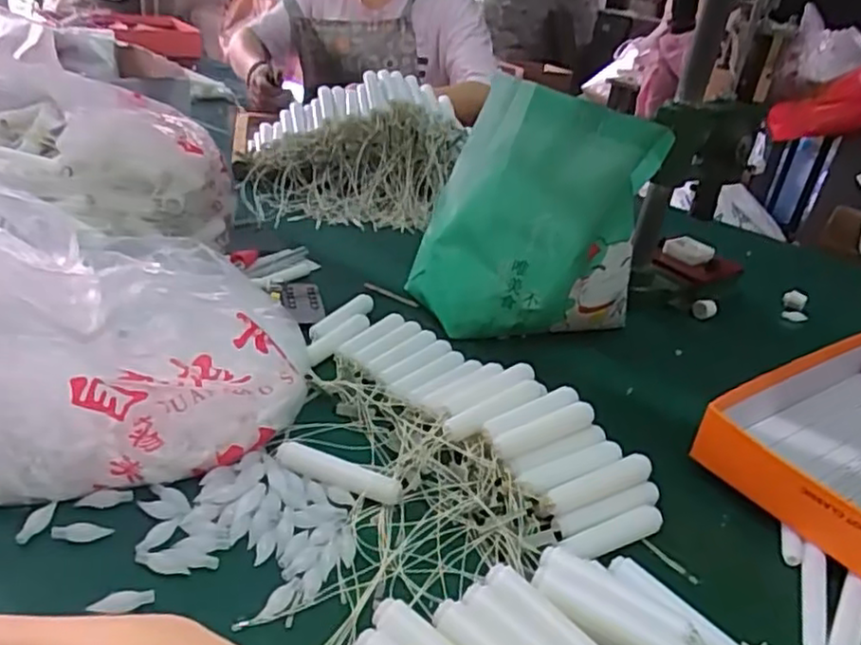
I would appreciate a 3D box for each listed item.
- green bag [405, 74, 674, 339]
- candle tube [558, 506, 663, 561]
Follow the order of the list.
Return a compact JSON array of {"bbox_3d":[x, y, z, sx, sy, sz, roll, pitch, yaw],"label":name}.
[{"bbox_3d":[0.102,-0.101,0.671,0.216,0.226,0.125,9,27,3],"label":"green bag"},{"bbox_3d":[0.122,0.141,0.465,0.092,0.019,0.018,-8,34,-30],"label":"candle tube"}]

